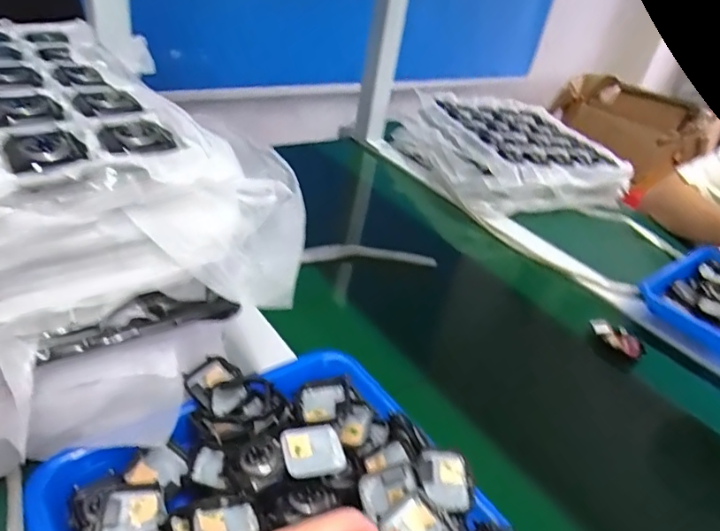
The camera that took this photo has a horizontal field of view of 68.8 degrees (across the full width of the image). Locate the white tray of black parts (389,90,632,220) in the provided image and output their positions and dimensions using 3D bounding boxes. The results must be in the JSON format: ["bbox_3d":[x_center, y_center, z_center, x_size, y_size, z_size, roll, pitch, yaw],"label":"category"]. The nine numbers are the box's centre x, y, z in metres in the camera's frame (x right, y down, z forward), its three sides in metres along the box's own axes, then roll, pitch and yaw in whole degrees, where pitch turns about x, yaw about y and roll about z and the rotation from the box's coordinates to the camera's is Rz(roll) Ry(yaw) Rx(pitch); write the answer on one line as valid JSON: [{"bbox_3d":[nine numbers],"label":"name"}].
[{"bbox_3d":[0.255,-0.199,0.898,0.306,0.091,0.276,-8,38,-24],"label":"white tray of black parts"}]

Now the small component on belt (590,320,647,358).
[{"bbox_3d":[0.284,0.079,0.579,0.023,0.016,0.058,-24,47,-40],"label":"small component on belt"}]

